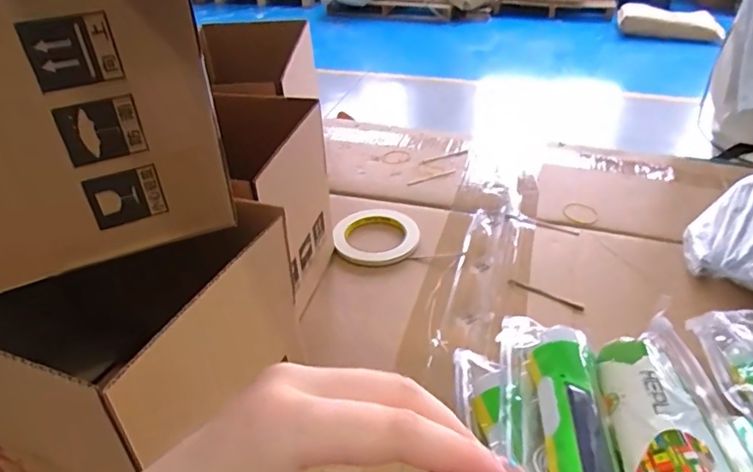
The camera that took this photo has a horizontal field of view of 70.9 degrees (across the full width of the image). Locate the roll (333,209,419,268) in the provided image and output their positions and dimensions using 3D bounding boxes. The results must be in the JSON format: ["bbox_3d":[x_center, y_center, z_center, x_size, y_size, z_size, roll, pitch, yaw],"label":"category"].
[{"bbox_3d":[0.000,-0.001,0.689,0.106,0.017,0.116,-1,36,1],"label":"roll"}]

